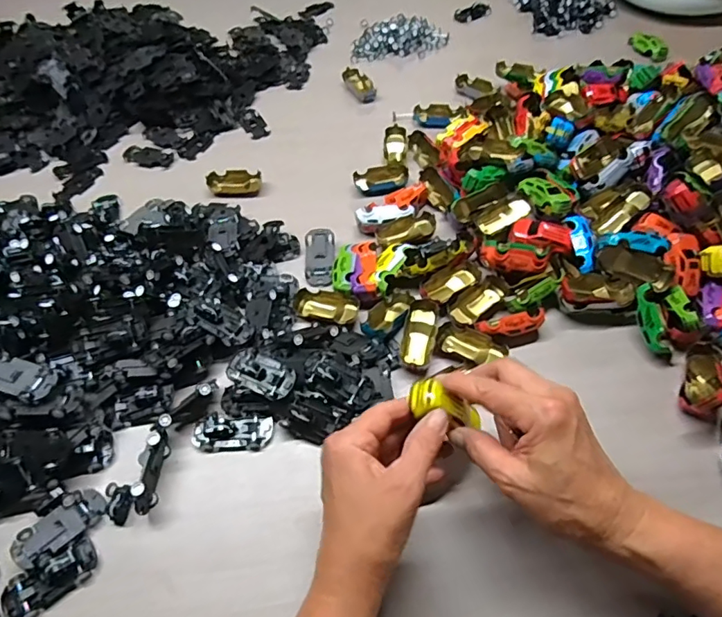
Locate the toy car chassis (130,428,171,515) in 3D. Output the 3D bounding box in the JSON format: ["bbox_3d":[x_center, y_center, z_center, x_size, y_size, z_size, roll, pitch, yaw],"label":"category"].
[{"bbox_3d":[-0.164,0.126,0.402,0.008,0.033,0.062,1,55,3],"label":"toy car chassis"}]

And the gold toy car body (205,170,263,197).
[{"bbox_3d":[-0.150,-0.150,0.613,0.062,0.016,0.032,-6,54,-2],"label":"gold toy car body"}]

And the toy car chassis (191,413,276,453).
[{"bbox_3d":[-0.107,0.102,0.425,0.065,0.017,0.029,-1,54,2],"label":"toy car chassis"}]

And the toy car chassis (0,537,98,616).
[{"bbox_3d":[-0.224,0.196,0.367,0.064,0.013,0.032,-28,58,-16],"label":"toy car chassis"}]

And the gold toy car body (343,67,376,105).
[{"bbox_3d":[-0.001,-0.313,0.719,0.031,0.017,0.062,-26,57,-15],"label":"gold toy car body"}]

